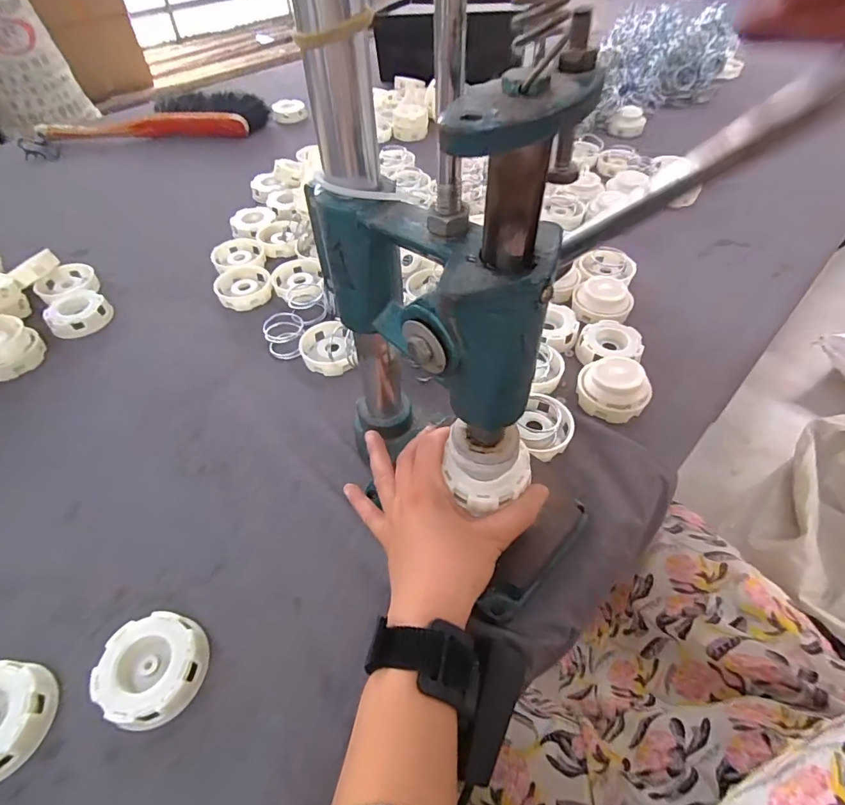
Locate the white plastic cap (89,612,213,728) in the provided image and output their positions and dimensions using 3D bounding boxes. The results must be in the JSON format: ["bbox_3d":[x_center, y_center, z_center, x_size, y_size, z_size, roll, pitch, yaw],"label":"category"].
[{"bbox_3d":[-0.179,0.177,0.314,0.062,0.023,0.063,-1,51,1],"label":"white plastic cap"}]

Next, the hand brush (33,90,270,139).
[{"bbox_3d":[-0.514,-0.554,0.913,0.428,0.041,0.116,2,56,-3],"label":"hand brush"}]

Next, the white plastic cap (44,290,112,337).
[{"bbox_3d":[-0.407,-0.105,0.560,0.066,0.029,0.066,-1,51,1],"label":"white plastic cap"}]

